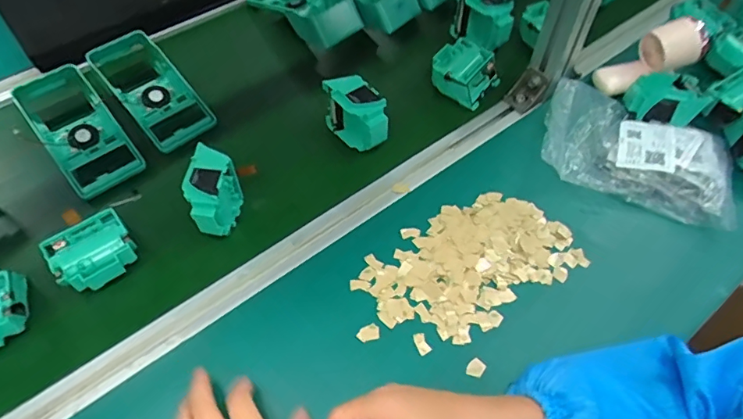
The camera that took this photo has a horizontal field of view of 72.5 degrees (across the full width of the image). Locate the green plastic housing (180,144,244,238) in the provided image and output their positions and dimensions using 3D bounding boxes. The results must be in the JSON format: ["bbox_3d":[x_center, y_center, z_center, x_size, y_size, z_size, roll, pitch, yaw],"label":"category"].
[{"bbox_3d":[-0.166,-0.014,0.532,0.041,0.073,0.073,7,57,2],"label":"green plastic housing"}]

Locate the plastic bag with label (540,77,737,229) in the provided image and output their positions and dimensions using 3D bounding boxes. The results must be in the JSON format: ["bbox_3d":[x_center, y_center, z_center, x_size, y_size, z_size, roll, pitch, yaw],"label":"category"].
[{"bbox_3d":[0.311,-0.071,0.591,0.216,0.037,0.136,21,59,11],"label":"plastic bag with label"}]

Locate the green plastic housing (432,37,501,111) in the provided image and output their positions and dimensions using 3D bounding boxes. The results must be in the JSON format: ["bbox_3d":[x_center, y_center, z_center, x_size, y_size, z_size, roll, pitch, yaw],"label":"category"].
[{"bbox_3d":[0.120,-0.178,0.651,0.077,0.039,0.064,34,62,18],"label":"green plastic housing"}]

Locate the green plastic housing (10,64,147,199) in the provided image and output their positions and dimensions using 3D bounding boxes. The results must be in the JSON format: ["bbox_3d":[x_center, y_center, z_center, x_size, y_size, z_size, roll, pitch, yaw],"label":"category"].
[{"bbox_3d":[-0.349,-0.095,0.603,0.087,0.046,0.178,-35,66,-21],"label":"green plastic housing"}]

